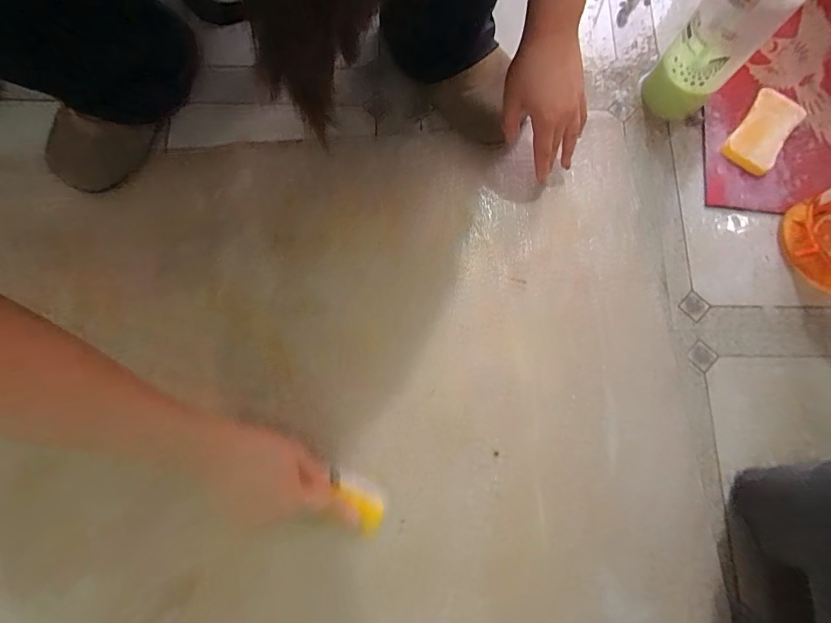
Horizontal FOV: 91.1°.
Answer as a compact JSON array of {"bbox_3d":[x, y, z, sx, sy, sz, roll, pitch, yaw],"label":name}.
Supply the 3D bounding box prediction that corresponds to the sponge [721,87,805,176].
[{"bbox_3d":[0.406,-0.211,0.472,0.054,0.019,0.104,35,80,7],"label":"sponge"}]

